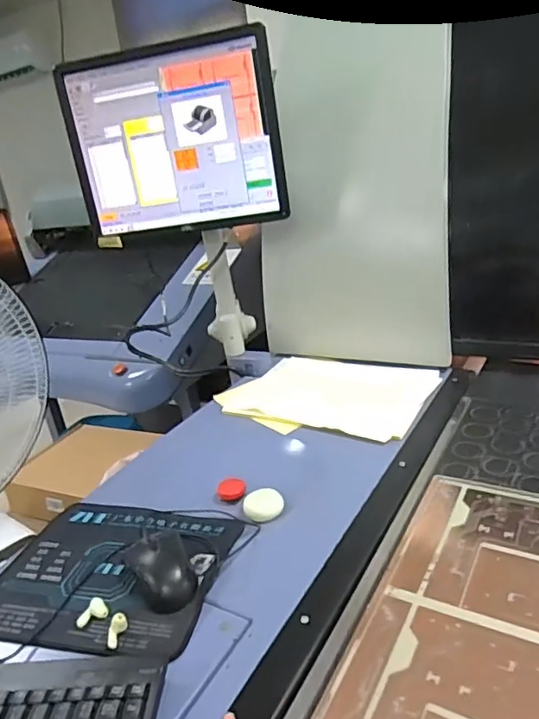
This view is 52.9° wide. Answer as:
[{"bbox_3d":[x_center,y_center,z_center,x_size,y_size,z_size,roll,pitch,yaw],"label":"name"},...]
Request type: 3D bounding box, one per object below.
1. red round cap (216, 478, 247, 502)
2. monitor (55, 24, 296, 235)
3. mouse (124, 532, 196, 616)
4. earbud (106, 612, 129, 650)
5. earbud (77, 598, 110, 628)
[{"bbox_3d":[-0.053,0.180,0.752,0.039,0.012,0.037,-7,21,3],"label":"red round cap"},{"bbox_3d":[-0.163,-0.381,0.955,0.371,0.289,0.069,-5,22,9],"label":"monitor"},{"bbox_3d":[-0.111,0.218,0.566,0.055,0.033,0.098,-19,24,-26],"label":"mouse"},{"bbox_3d":[-0.146,0.252,0.506,0.020,0.018,0.027,2,30,18],"label":"earbud"},{"bbox_3d":[-0.177,0.251,0.539,0.031,0.013,0.022,-15,22,-16],"label":"earbud"}]

